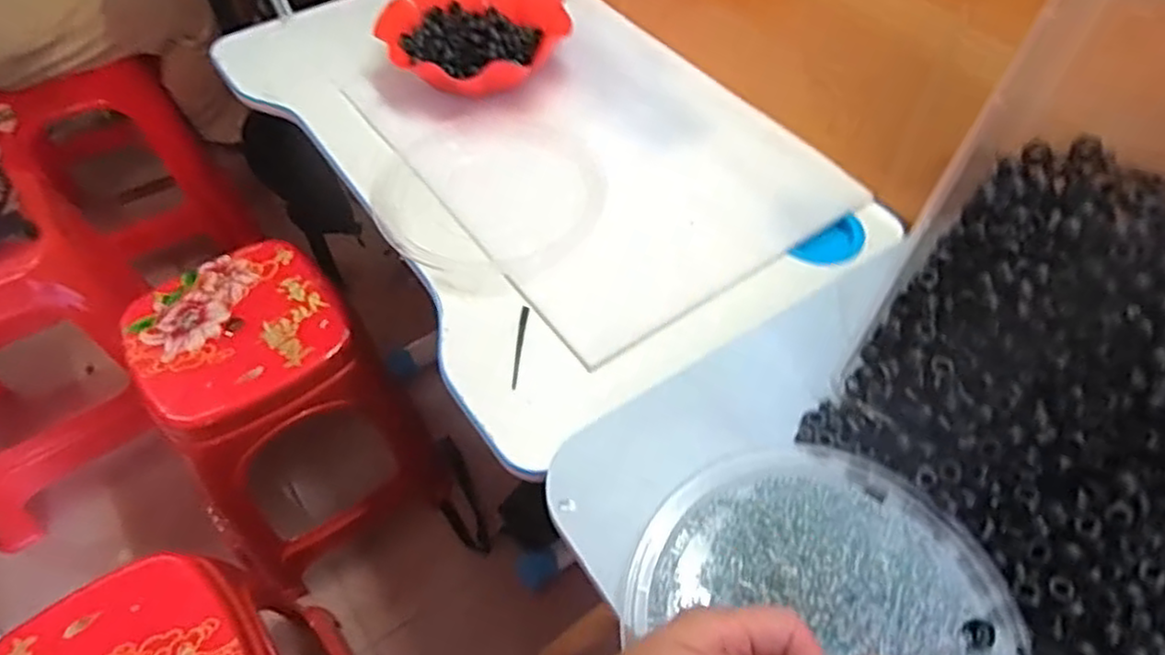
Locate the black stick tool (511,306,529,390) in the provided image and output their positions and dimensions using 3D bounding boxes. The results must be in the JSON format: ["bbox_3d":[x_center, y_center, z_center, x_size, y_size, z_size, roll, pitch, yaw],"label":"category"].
[{"bbox_3d":[-0.058,0.016,0.651,0.007,0.004,0.088,4,53,4],"label":"black stick tool"}]

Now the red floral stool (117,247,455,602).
[{"bbox_3d":[-0.426,0.136,1.104,0.302,0.425,0.307,-31,58,-20],"label":"red floral stool"}]

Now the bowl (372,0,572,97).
[{"bbox_3d":[-0.128,-0.352,0.875,0.222,0.056,0.204,-1,53,1],"label":"bowl"}]

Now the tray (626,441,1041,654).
[{"bbox_3d":[0.148,0.169,0.437,0.227,0.020,0.215,-1,53,1],"label":"tray"}]

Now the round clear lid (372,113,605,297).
[{"bbox_3d":[-0.097,-0.144,0.765,0.236,0.014,0.232,-1,53,1],"label":"round clear lid"}]

